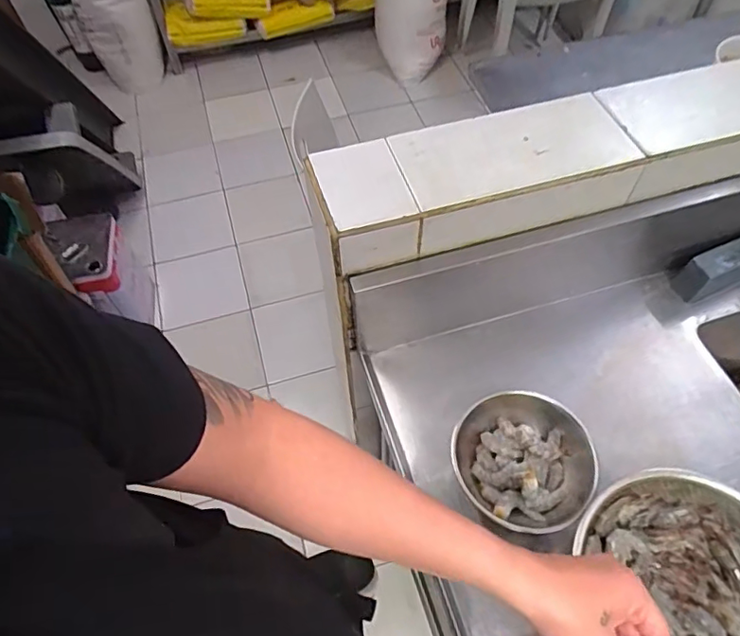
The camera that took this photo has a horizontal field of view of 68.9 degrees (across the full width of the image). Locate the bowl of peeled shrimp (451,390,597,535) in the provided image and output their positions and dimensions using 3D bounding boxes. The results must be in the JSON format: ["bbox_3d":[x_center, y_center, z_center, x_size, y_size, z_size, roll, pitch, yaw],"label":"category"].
[{"bbox_3d":[0.197,0.174,0.686,0.166,0.080,0.181,-1,57,1],"label":"bowl of peeled shrimp"}]

